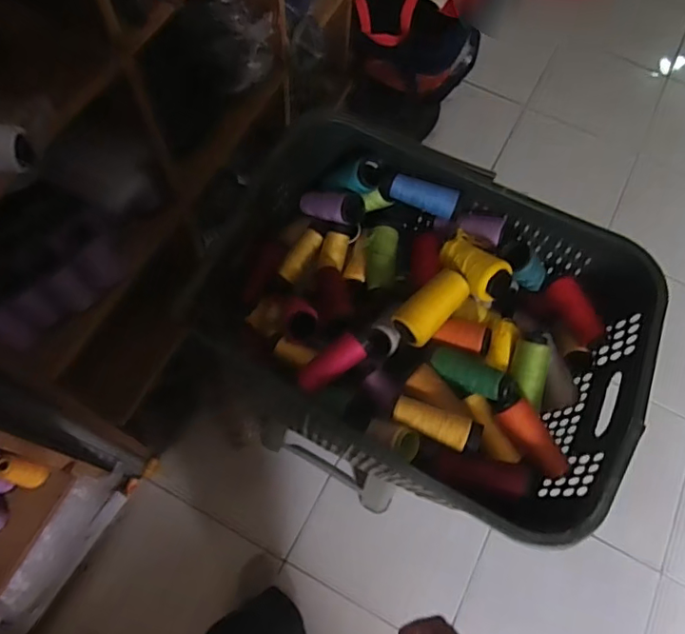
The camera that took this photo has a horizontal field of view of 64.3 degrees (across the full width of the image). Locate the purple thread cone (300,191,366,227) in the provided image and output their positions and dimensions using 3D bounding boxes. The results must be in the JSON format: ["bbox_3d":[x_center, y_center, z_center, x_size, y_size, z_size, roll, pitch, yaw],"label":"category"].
[{"bbox_3d":[-0.023,-0.162,0.810,0.106,0.048,0.045,17,66,30],"label":"purple thread cone"}]

